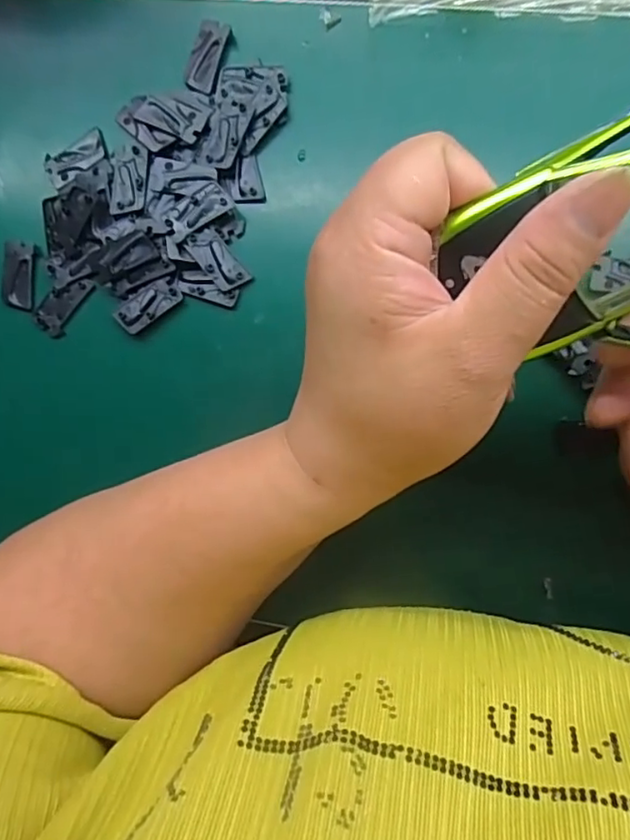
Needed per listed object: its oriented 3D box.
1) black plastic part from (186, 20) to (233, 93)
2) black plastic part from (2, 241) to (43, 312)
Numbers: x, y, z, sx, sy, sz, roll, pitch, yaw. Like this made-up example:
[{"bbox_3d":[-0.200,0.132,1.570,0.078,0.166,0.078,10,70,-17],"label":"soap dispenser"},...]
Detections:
[{"bbox_3d":[-0.053,-0.177,0.292,0.015,0.004,0.033,18,93,8],"label":"black plastic part"},{"bbox_3d":[-0.151,-0.074,0.308,0.018,0.004,0.033,12,92,8],"label":"black plastic part"}]

